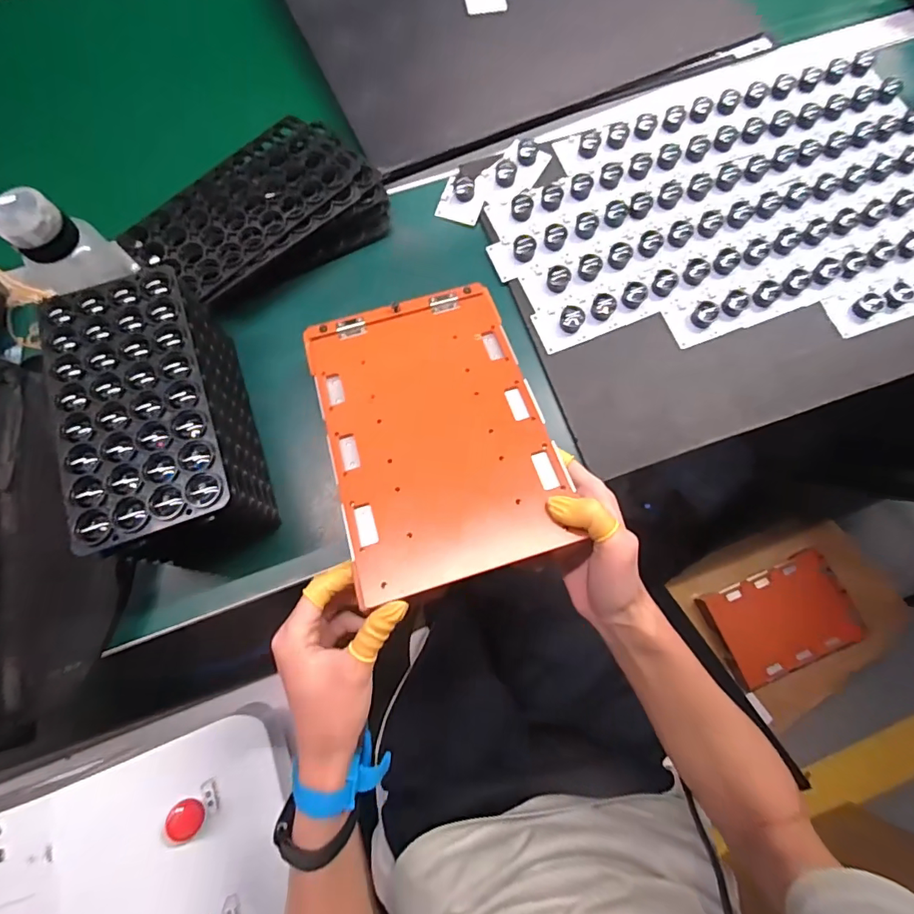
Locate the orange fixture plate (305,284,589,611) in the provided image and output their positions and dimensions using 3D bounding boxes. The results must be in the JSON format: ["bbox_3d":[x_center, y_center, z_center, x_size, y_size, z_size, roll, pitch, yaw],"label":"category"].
[{"bbox_3d":[-0.019,-0.026,0.373,0.160,0.008,0.242,-16,65,-5],"label":"orange fixture plate"}]

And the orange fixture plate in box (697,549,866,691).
[{"bbox_3d":[0.604,0.295,0.873,0.244,0.044,0.175,-23,77,-7],"label":"orange fixture plate in box"}]

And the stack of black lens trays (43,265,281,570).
[{"bbox_3d":[-0.224,-0.024,0.377,0.102,0.103,0.203,-19,76,-6],"label":"stack of black lens trays"}]

